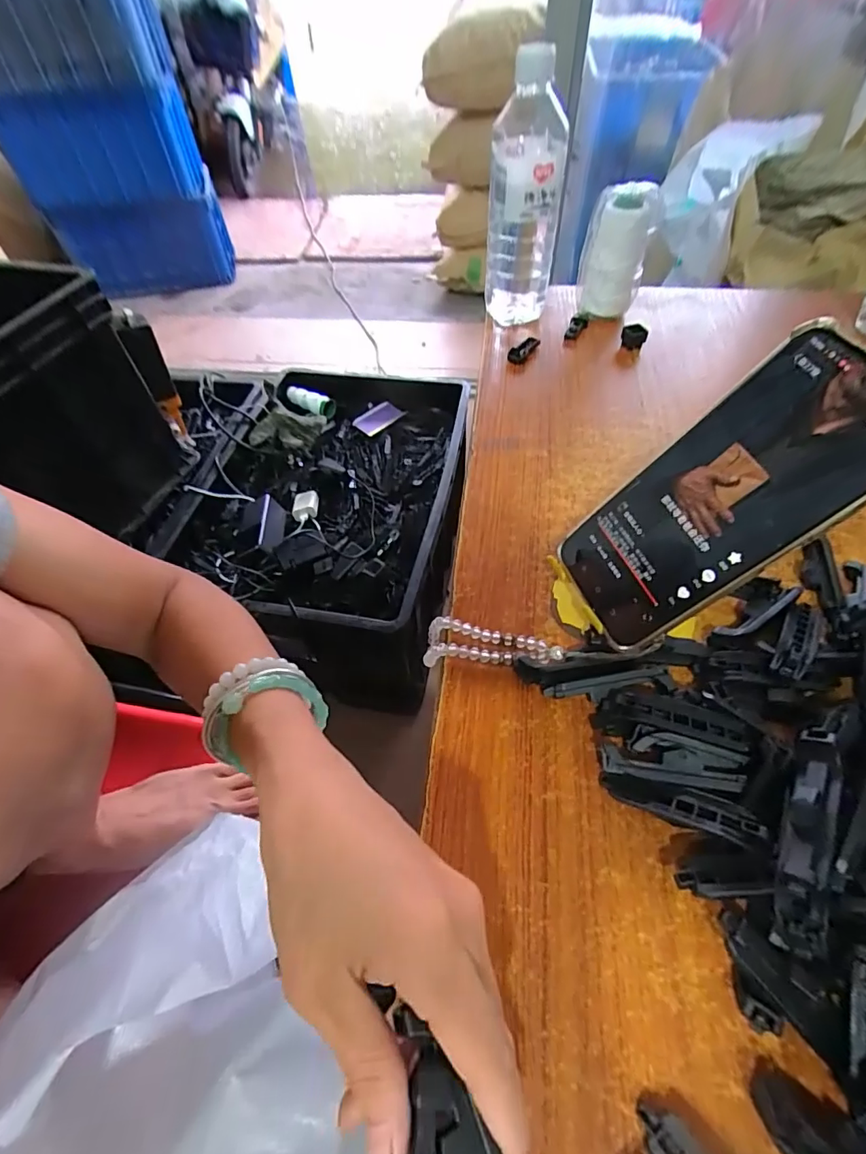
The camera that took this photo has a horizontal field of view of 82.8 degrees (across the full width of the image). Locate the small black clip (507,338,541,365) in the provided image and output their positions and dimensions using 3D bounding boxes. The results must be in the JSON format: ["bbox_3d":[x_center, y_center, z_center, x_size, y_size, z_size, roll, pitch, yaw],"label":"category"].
[{"bbox_3d":[0.095,-0.235,0.514,0.014,0.017,0.043,34,62,26],"label":"small black clip"}]

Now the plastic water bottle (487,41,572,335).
[{"bbox_3d":[0.090,-0.368,0.490,0.070,0.209,0.078,6,53,9],"label":"plastic water bottle"}]

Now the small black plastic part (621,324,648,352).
[{"bbox_3d":[0.209,-0.251,0.514,0.024,0.019,0.015,27,59,23],"label":"small black plastic part"}]

